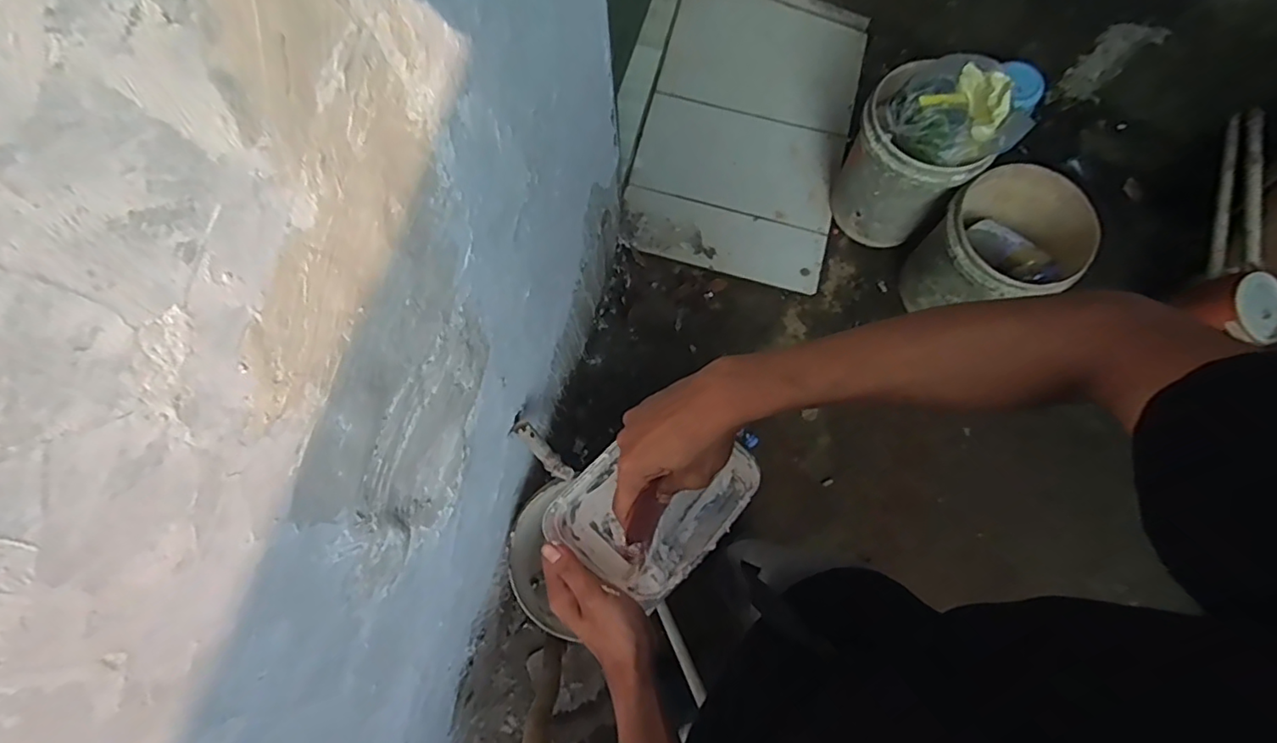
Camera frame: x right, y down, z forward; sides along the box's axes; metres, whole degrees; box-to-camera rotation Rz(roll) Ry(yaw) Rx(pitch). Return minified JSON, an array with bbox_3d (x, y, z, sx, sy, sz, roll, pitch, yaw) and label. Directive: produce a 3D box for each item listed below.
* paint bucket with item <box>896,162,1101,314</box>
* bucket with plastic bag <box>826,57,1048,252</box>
[{"bbox_3d":[0.864,-0.279,1.443,0.281,0.409,0.300,0,76,1],"label":"paint bucket with item"},{"bbox_3d":[0.680,-0.548,1.403,0.250,0.517,0.274,0,76,1],"label":"bucket with plastic bag"}]

